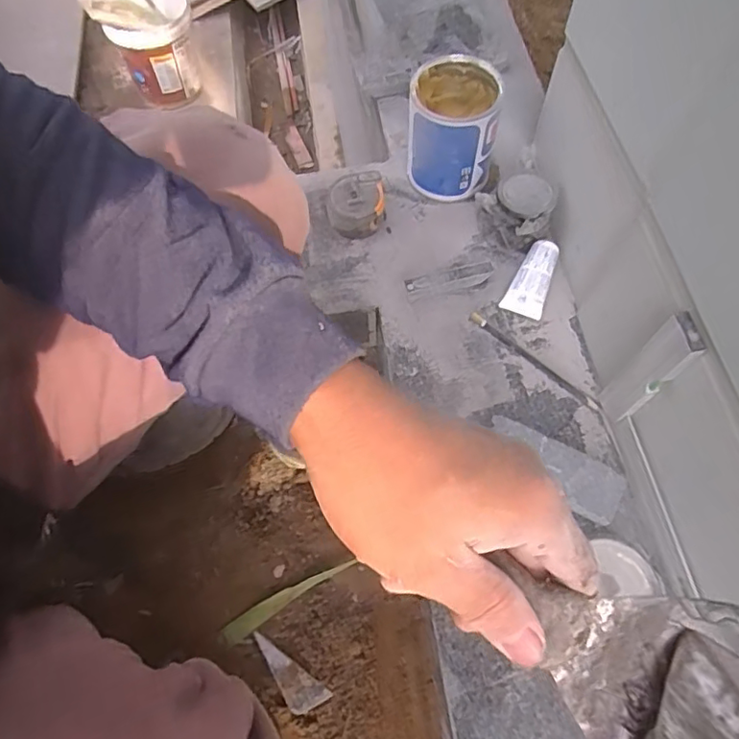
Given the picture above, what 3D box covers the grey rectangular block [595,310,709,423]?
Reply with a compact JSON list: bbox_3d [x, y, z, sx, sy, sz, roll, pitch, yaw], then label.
[{"bbox_3d":[0.239,0.009,0.500,0.016,0.169,0.034,-4,64,0],"label":"grey rectangular block"}]

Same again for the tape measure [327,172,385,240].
[{"bbox_3d":[-0.016,-0.192,0.672,0.066,0.043,0.070,-6,64,0],"label":"tape measure"}]

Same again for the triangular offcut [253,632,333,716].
[{"bbox_3d":[-0.085,0.306,0.564,0.091,0.004,0.034,32,73,14],"label":"triangular offcut"}]

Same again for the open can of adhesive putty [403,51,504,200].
[{"bbox_3d":[0.095,-0.277,0.665,0.094,0.121,0.095,-1,64,2],"label":"open can of adhesive putty"}]

